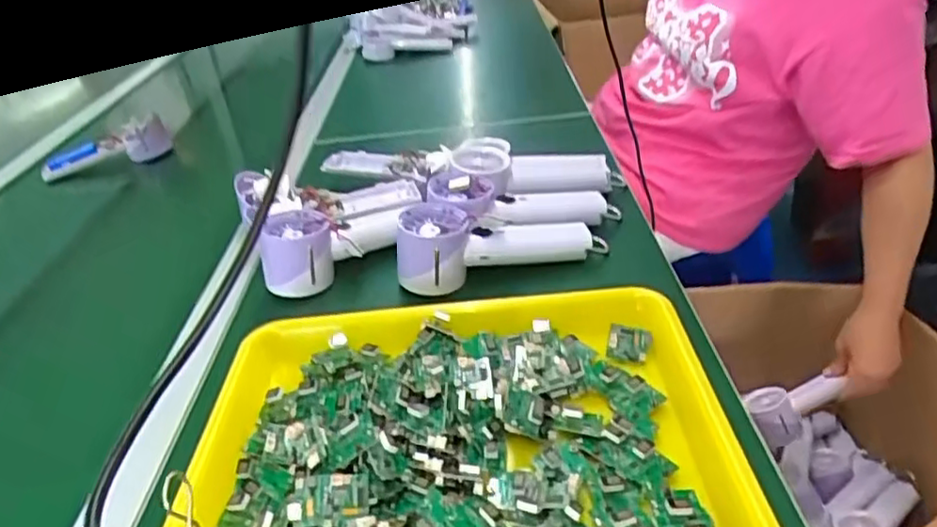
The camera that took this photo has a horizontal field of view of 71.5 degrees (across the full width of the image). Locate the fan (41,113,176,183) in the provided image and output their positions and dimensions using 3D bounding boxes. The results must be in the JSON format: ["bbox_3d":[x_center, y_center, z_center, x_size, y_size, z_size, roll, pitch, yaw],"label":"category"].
[{"bbox_3d":[-0.493,-0.152,0.902,0.175,0.062,0.056,-23,41,-2],"label":"fan"}]

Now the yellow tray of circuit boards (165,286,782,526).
[{"bbox_3d":[-0.008,0.111,0.426,0.352,0.039,0.247,-6,33,1],"label":"yellow tray of circuit boards"}]

